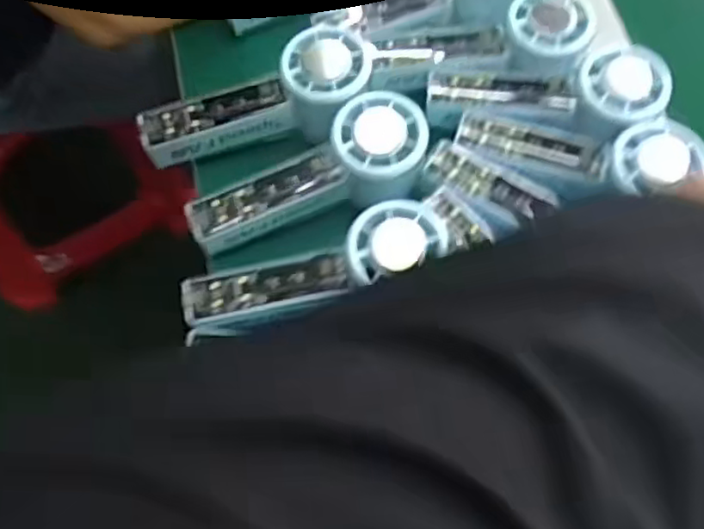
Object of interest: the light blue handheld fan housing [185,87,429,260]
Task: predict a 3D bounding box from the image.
[{"bbox_3d":[-0.026,-0.052,0.402,0.146,0.041,0.056,-19,70,-12],"label":"light blue handheld fan housing"}]

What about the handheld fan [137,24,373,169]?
[{"bbox_3d":[-0.060,-0.105,0.424,0.150,0.054,0.055,-9,68,-8],"label":"handheld fan"}]

